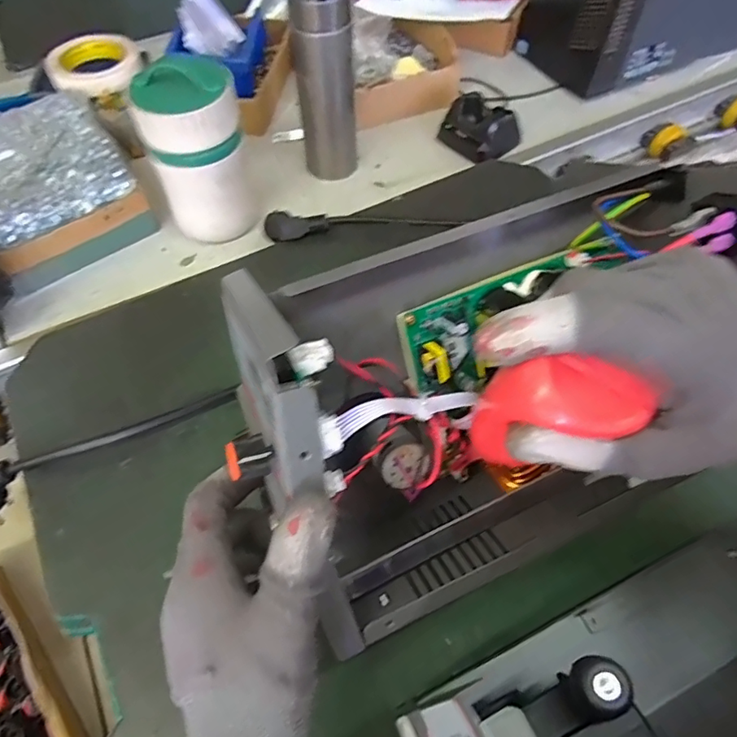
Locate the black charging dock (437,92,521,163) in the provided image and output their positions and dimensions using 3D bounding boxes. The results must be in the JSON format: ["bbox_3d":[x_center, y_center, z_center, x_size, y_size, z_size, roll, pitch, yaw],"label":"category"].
[{"bbox_3d":[0.138,-0.300,0.647,0.082,0.043,0.078,37,65,21],"label":"black charging dock"}]

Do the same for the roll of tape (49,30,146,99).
[{"bbox_3d":[-0.345,-0.386,0.656,0.111,0.028,0.111,-25,61,-14],"label":"roll of tape"}]

